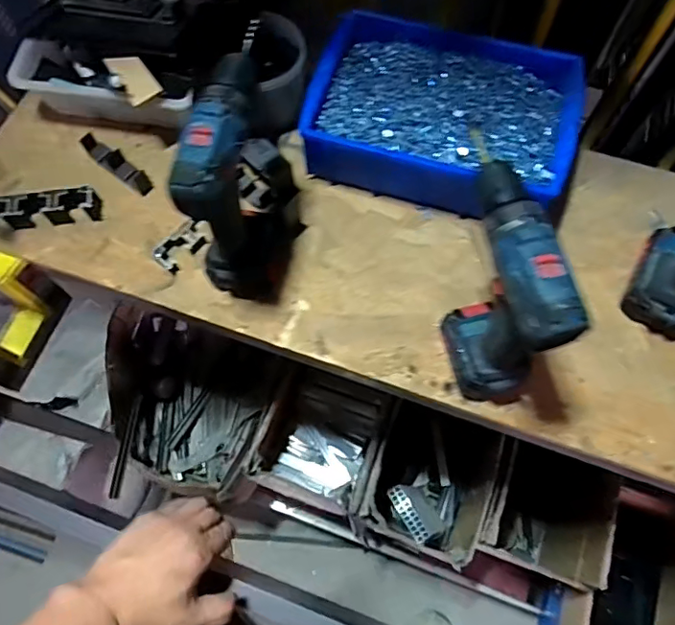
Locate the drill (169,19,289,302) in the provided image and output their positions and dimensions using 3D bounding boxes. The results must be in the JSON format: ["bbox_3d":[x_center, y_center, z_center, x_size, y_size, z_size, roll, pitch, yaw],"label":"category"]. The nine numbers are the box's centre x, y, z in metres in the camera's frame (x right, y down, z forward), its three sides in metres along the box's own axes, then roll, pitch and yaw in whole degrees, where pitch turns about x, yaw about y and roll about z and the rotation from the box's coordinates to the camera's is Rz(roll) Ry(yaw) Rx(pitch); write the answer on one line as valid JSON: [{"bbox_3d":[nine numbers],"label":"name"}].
[{"bbox_3d":[-0.102,-0.147,0.545,0.088,0.215,0.201,-3,70,0],"label":"drill"}]

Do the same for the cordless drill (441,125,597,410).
[{"bbox_3d":[0.142,-0.013,0.485,0.064,0.213,0.155,-15,70,-4],"label":"cordless drill"}]

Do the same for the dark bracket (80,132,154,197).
[{"bbox_3d":[-0.271,-0.185,0.659,0.102,0.023,0.023,36,74,13],"label":"dark bracket"}]

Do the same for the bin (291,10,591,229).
[{"bbox_3d":[0.128,-0.236,0.641,0.298,0.080,0.221,17,71,8],"label":"bin"}]

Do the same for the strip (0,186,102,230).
[{"bbox_3d":[-0.355,-0.123,0.635,0.140,0.036,0.028,-9,70,-2],"label":"strip"}]

